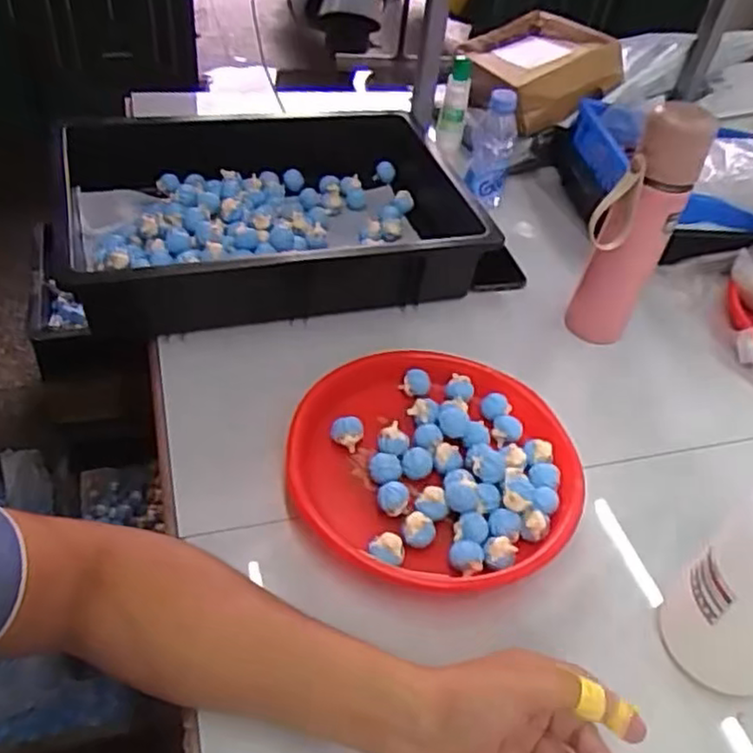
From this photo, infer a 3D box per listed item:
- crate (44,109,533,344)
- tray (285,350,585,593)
[{"bbox_3d":[-0.104,-0.190,0.822,0.480,0.116,0.325,-7,47,-15],"label":"crate"},{"bbox_3d":[0.056,0.073,0.616,0.235,0.045,0.248,4,45,-4],"label":"tray"}]

